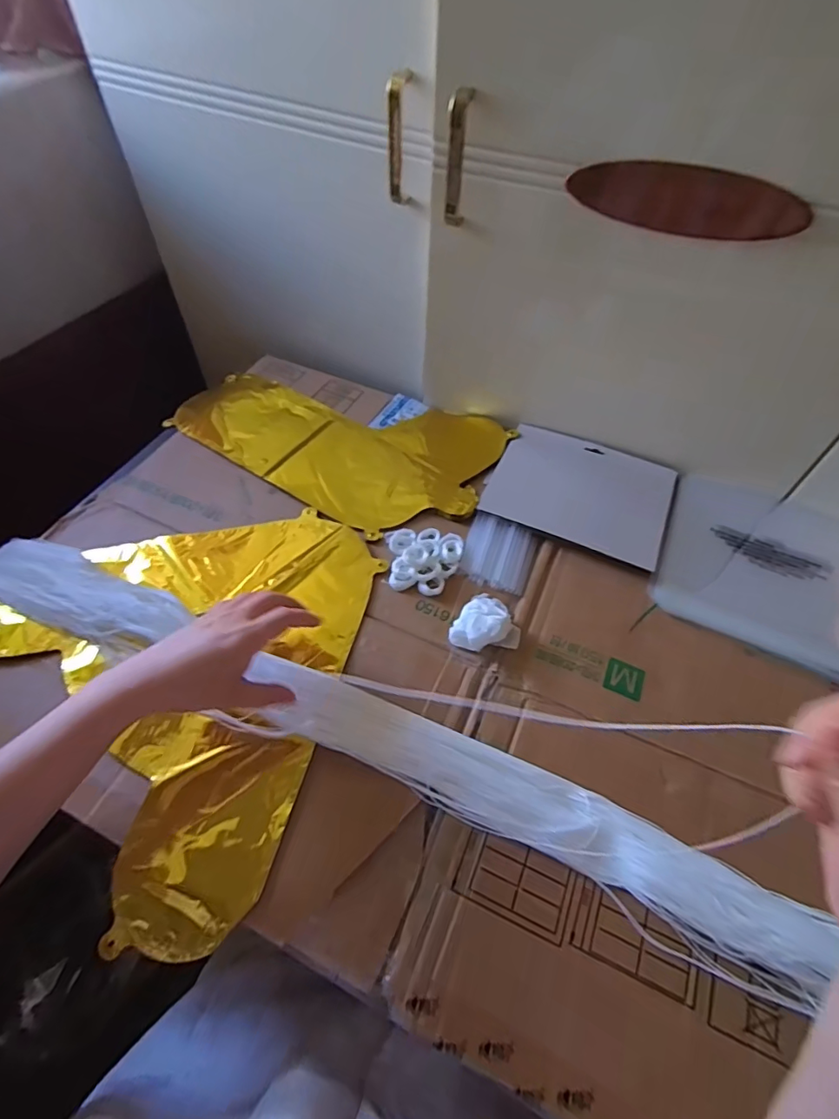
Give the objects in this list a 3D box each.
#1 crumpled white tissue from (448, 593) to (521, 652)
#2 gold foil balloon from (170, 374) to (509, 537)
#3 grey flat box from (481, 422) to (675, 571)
[{"bbox_3d":[0.065,0.058,0.482,0.061,0.027,0.059,18,56,10],"label":"crumpled white tissue"},{"bbox_3d":[-0.105,-0.152,0.642,0.390,0.019,0.226,23,57,13],"label":"gold foil balloon"},{"bbox_3d":[0.186,-0.082,0.593,0.193,0.009,0.163,21,57,12],"label":"grey flat box"}]

